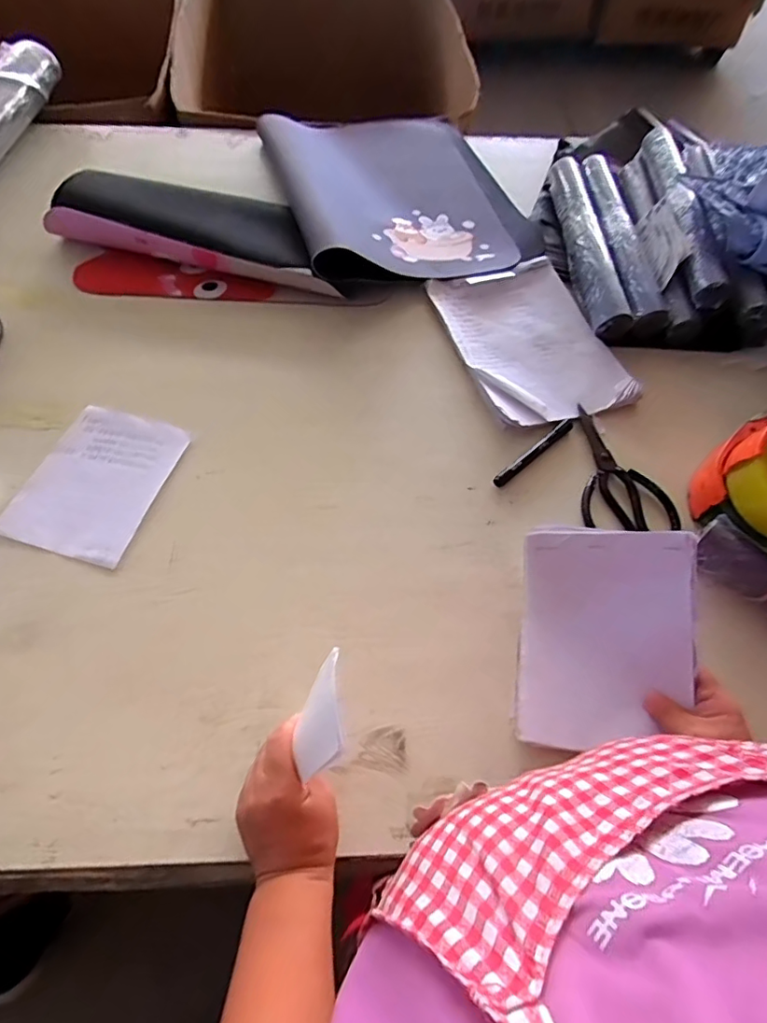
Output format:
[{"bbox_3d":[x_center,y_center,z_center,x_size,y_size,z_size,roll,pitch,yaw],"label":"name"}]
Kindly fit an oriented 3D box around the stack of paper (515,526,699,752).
[{"bbox_3d":[0.208,0.116,0.498,0.154,0.030,0.201,0,79,26],"label":"stack of paper"}]

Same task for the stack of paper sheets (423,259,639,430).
[{"bbox_3d":[0.206,-0.243,0.740,0.204,0.019,0.280,-16,64,-11],"label":"stack of paper sheets"}]

